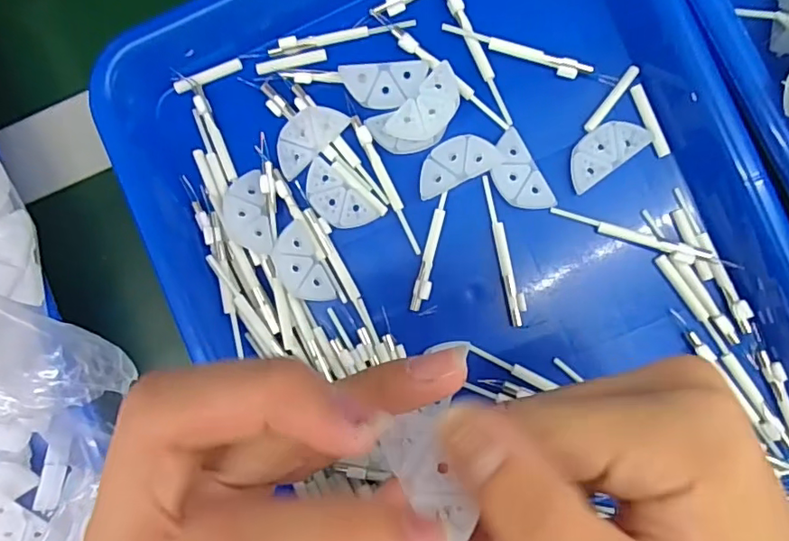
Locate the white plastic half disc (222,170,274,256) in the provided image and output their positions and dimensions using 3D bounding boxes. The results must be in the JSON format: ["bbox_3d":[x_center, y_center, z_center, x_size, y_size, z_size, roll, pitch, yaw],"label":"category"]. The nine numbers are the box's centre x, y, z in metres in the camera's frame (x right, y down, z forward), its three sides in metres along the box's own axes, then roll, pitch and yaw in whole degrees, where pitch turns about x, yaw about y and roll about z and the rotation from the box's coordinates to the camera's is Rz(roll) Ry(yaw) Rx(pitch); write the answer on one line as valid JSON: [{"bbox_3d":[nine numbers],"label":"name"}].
[{"bbox_3d":[-0.068,-0.026,0.256,0.019,0.005,0.038,-11,88,5],"label":"white plastic half disc"}]

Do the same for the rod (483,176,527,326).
[{"bbox_3d":[0.050,-0.009,0.253,0.008,0.004,0.069,-12,88,5],"label":"rod"}]

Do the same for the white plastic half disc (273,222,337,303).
[{"bbox_3d":[-0.044,-0.002,0.254,0.019,0.004,0.039,-30,87,4],"label":"white plastic half disc"}]

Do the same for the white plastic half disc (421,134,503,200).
[{"bbox_3d":[0.027,-0.049,0.250,0.038,0.008,0.020,-26,87,4],"label":"white plastic half disc"}]

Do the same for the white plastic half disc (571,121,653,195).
[{"bbox_3d":[0.094,-0.054,0.249,0.040,0.006,0.020,-36,86,4],"label":"white plastic half disc"}]

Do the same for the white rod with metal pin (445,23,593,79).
[{"bbox_3d":[0.055,-0.100,0.251,0.068,0.005,0.007,20,91,5],"label":"white rod with metal pin"}]

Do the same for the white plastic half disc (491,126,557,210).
[{"bbox_3d":[0.055,-0.043,0.252,0.020,0.007,0.039,-28,87,4],"label":"white plastic half disc"}]

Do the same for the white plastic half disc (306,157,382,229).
[{"bbox_3d":[-0.027,-0.032,0.258,0.038,0.005,0.020,43,93,4],"label":"white plastic half disc"}]

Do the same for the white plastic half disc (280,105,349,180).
[{"bbox_3d":[-0.041,-0.061,0.255,0.019,0.007,0.038,44,93,4],"label":"white plastic half disc"}]

